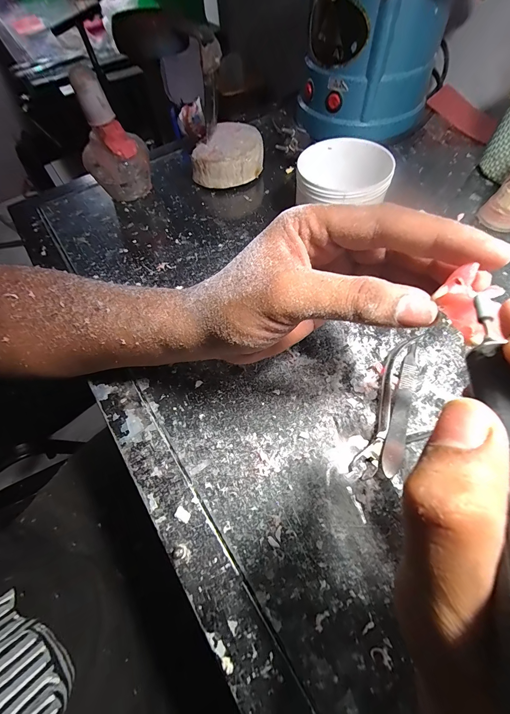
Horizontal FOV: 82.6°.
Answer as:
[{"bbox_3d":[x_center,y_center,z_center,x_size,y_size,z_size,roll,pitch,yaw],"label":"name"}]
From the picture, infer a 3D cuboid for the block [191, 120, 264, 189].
[{"bbox_3d":[-0.030,-0.255,0.373,0.071,0.043,0.089,34,68,19],"label":"block"}]

